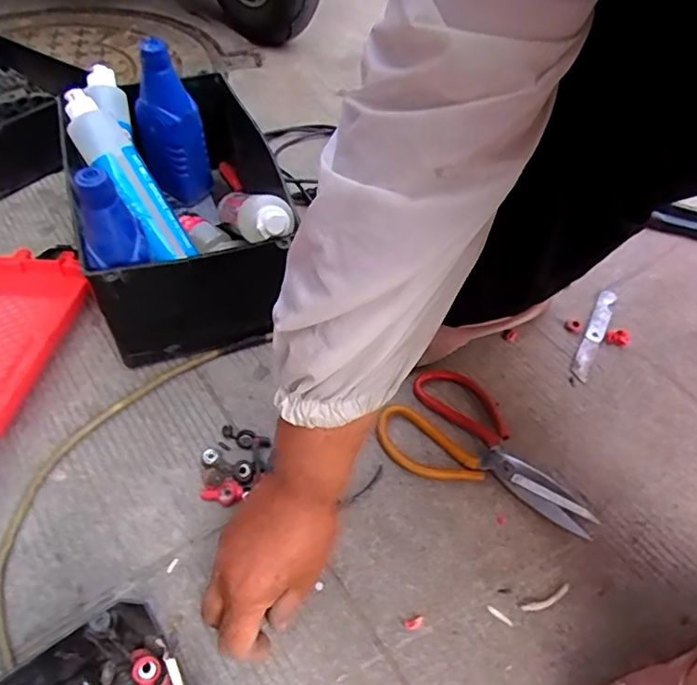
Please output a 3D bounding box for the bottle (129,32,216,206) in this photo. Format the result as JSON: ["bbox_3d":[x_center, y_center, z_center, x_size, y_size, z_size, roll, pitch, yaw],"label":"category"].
[{"bbox_3d":[-0.212,-0.255,0.664,0.076,0.185,0.057,-14,52,-14],"label":"bottle"}]

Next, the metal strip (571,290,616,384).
[{"bbox_3d":[0.278,-0.013,0.630,0.020,0.004,0.148,26,55,16],"label":"metal strip"}]

